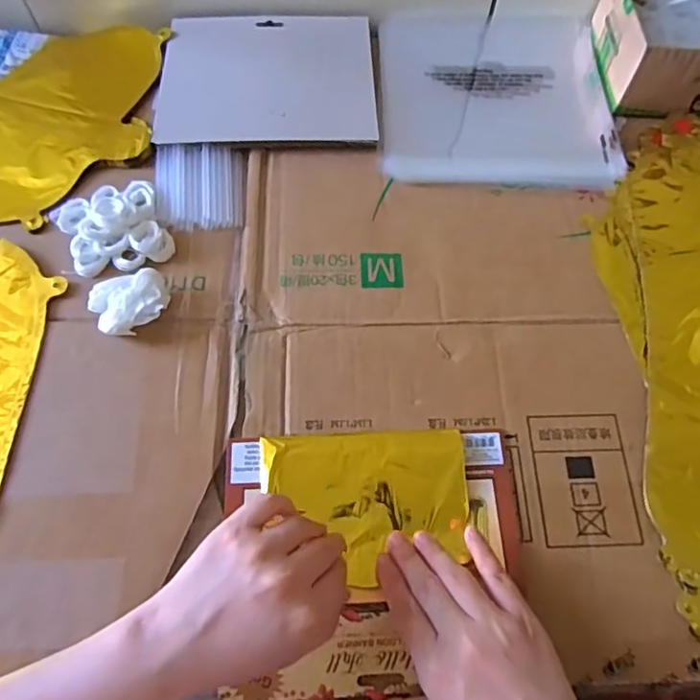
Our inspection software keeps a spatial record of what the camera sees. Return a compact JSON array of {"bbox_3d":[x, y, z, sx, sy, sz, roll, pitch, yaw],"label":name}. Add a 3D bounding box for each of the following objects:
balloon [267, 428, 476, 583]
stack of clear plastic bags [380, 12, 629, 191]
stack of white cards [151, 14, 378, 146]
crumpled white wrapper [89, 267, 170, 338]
[{"bbox_3d":[0.010,0.101,0.393,0.134,0.013,0.093,0,65,-2],"label":"balloon"},{"bbox_3d":[0.136,-0.254,0.566,0.209,0.022,0.248,2,61,-1],"label":"stack of clear plastic bags"},{"bbox_3d":[-0.073,-0.247,0.535,0.192,0.012,0.152,0,65,-2],"label":"stack of white cards"},{"bbox_3d":[-0.162,-0.034,0.431,0.052,0.023,0.045,-12,66,-8],"label":"crumpled white wrapper"}]

